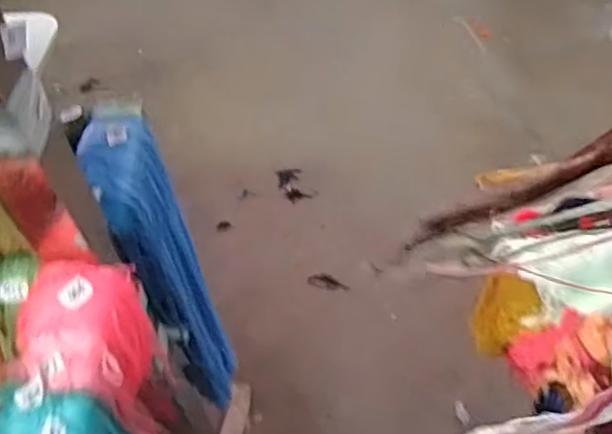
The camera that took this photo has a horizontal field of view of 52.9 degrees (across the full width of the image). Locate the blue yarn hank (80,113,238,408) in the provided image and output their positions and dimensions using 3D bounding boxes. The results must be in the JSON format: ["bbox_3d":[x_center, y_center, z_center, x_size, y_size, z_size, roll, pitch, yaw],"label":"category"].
[{"bbox_3d":[-0.174,0.091,0.821,0.077,0.495,0.159,-21,53,-13],"label":"blue yarn hank"}]

